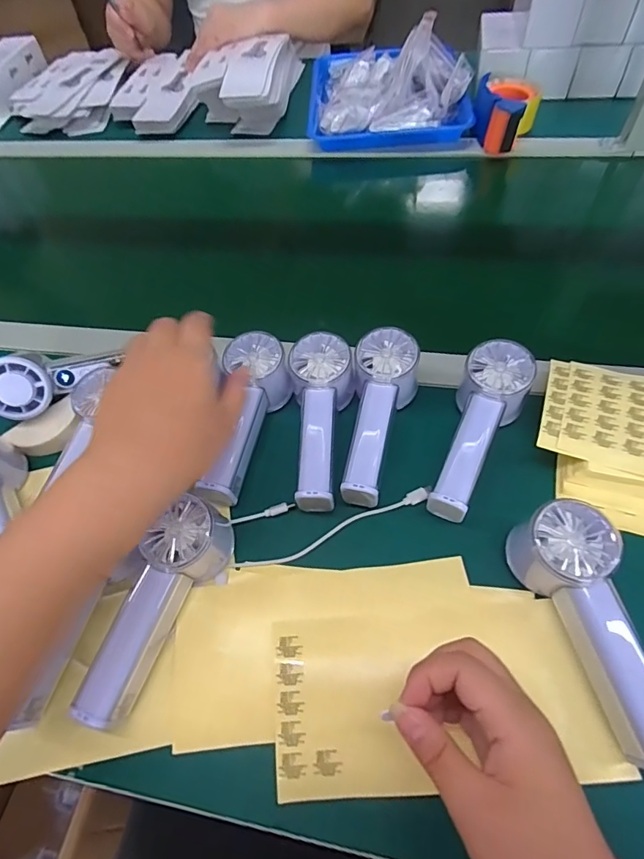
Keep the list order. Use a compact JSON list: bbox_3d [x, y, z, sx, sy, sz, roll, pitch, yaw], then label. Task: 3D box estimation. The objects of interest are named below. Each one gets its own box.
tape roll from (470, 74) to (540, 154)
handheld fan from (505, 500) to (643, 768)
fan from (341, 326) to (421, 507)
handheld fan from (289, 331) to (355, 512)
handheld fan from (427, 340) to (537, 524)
[{"bbox_3d":[0.267,-0.465,0.673,0.091,0.057,0.136,11,58,13],"label":"tape roll"},{"bbox_3d":[0.172,0.124,0.291,0.050,0.055,0.147,-9,56,-1],"label":"handheld fan"},{"bbox_3d":[0.052,-0.012,0.391,0.055,0.058,0.145,4,57,8],"label":"fan"},{"bbox_3d":[0.003,-0.008,0.395,0.053,0.058,0.145,-4,56,3],"label":"handheld fan"},{"bbox_3d":[0.126,0.001,0.375,0.054,0.058,0.149,22,61,19],"label":"handheld fan"}]

